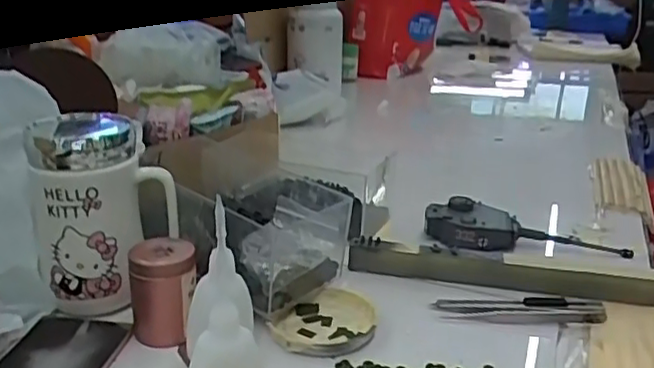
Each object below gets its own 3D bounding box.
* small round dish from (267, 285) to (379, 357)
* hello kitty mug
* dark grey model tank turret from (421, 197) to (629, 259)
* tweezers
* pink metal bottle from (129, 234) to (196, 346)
[{"bbox_3d":[0.000,0.103,0.478,0.069,0.011,0.082,13,22,25],"label":"small round dish"},{"bbox_3d":[-0.163,0.023,0.478,0.074,0.134,0.071,11,22,21],"label":"hello kitty mug"},{"bbox_3d":[0.187,0.042,0.614,0.186,0.032,0.049,4,20,4],"label":"dark grey model tank turret"},{"bbox_3d":[0.149,0.096,0.502,0.131,0.009,0.029,4,20,3],"label":"tweezers"},{"bbox_3d":[-0.115,0.076,0.458,0.043,0.069,0.036,-2,21,-13],"label":"pink metal bottle"}]

